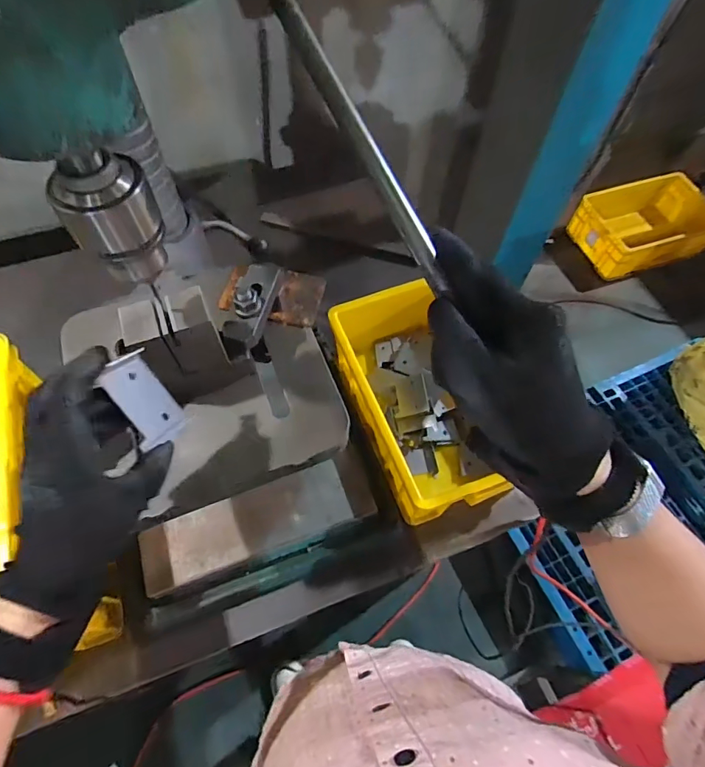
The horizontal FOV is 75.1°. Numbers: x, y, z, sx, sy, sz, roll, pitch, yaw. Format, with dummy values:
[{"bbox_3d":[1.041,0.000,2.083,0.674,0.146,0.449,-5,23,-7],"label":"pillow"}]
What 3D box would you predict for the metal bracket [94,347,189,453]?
[{"bbox_3d":[-0.156,0.011,0.345,0.007,0.050,0.068,-31,96,25],"label":"metal bracket"}]

